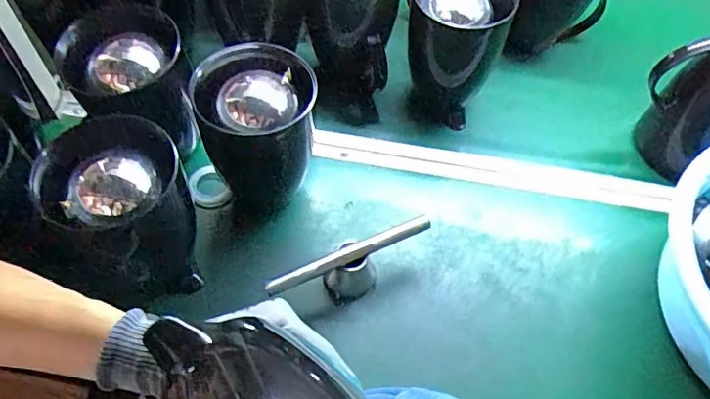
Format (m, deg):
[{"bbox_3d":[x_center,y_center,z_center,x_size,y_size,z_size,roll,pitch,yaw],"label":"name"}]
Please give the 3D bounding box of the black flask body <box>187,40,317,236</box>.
[{"bbox_3d":[-0.107,-0.068,0.628,0.124,0.182,0.110,-6,58,-7],"label":"black flask body"}]

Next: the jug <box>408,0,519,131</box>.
[{"bbox_3d":[0.125,-0.200,0.713,0.113,0.186,0.113,1,57,-2],"label":"jug"}]

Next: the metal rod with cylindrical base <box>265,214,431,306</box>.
[{"bbox_3d":[-0.001,0.079,0.610,0.189,0.069,0.038,-22,61,-16],"label":"metal rod with cylindrical base"}]

